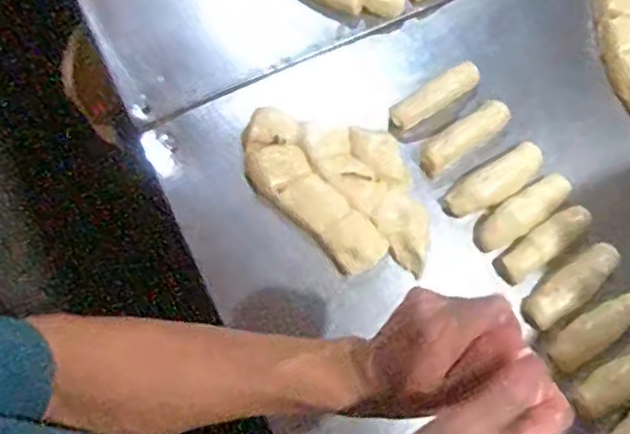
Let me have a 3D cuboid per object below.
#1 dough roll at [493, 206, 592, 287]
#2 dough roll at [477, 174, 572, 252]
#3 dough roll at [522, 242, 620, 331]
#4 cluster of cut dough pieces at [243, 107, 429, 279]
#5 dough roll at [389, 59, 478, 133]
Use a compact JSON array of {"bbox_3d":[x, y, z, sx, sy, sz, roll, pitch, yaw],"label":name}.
[{"bbox_3d":[0.223,0.024,0.632,0.107,0.022,0.032,-34,78,-13],"label":"dough roll"},{"bbox_3d":[0.205,-0.006,0.638,0.106,0.024,0.035,-30,77,-12],"label":"dough roll"},{"bbox_3d":[0.248,0.061,0.621,0.116,0.030,0.035,-38,79,-14],"label":"dough roll"},{"bbox_3d":[0.028,-0.033,0.643,0.211,0.027,0.121,43,75,9],"label":"cluster of cut dough pieces"},{"bbox_3d":[0.123,-0.123,0.677,0.102,0.030,0.029,-32,77,-13],"label":"dough roll"}]

